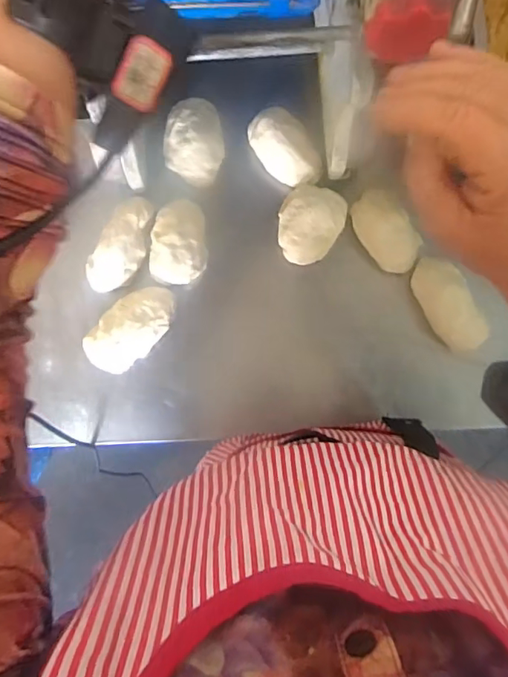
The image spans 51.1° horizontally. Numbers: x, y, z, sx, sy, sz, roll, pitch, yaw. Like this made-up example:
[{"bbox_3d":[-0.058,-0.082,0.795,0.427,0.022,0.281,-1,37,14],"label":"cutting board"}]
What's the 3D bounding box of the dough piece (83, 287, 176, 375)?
[{"bbox_3d":[-0.131,-0.010,0.575,0.107,0.047,0.057,-45,85,-4],"label":"dough piece"}]

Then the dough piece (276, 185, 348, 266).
[{"bbox_3d":[0.061,-0.121,0.573,0.067,0.032,0.080,16,84,2],"label":"dough piece"}]

